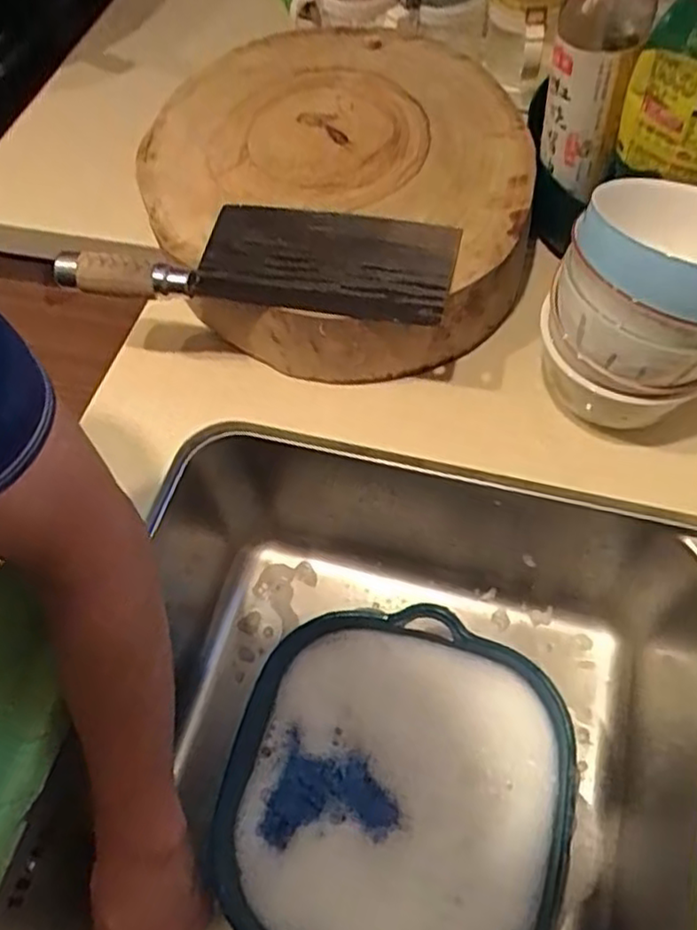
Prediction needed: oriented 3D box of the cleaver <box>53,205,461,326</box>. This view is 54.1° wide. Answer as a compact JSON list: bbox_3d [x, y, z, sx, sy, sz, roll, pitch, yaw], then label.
[{"bbox_3d":[-0.066,-0.158,0.513,0.284,0.025,0.109,8,61,9],"label":"cleaver"}]

